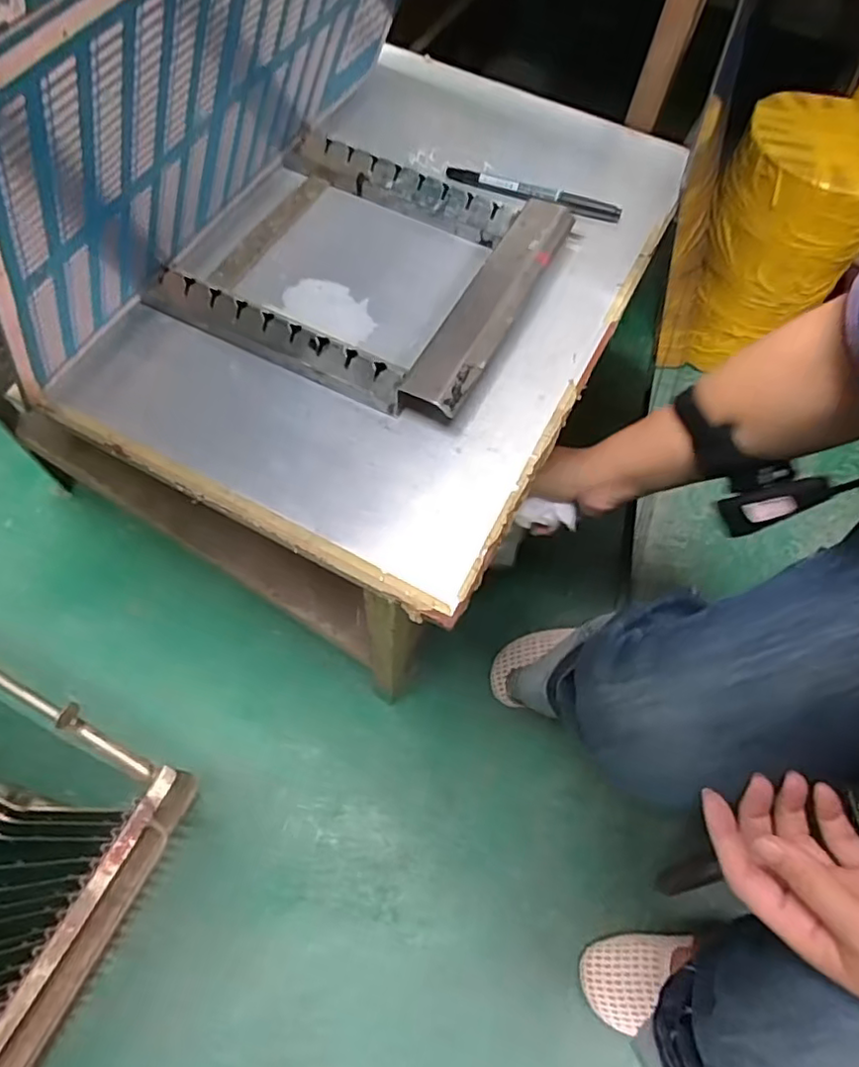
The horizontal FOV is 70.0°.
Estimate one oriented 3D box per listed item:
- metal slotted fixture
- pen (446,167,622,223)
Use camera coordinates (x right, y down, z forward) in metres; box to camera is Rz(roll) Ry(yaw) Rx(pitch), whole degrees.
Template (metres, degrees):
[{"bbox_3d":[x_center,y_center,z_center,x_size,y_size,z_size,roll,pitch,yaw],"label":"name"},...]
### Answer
[{"bbox_3d":[-0.042,-0.183,0.415,0.218,0.032,0.188,27,67,9],"label":"metal slotted fixture"},{"bbox_3d":[0.080,-0.263,0.472,0.135,0.013,0.016,19,66,5],"label":"pen"}]

